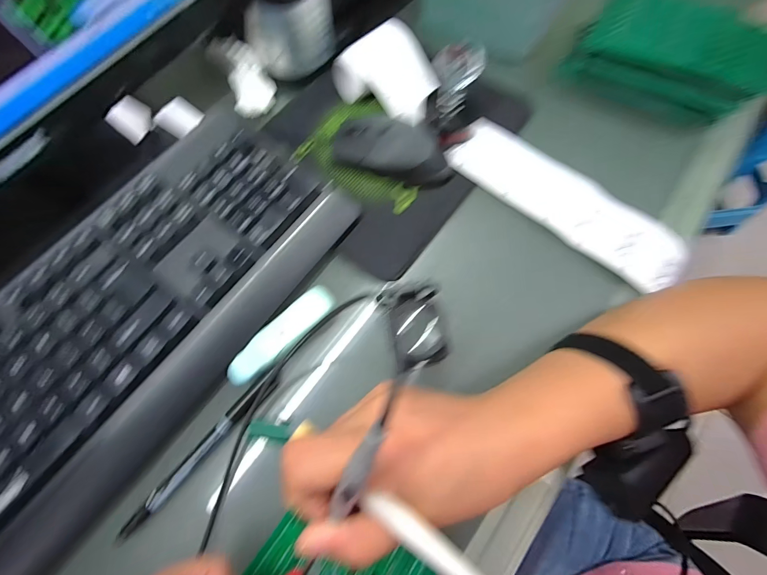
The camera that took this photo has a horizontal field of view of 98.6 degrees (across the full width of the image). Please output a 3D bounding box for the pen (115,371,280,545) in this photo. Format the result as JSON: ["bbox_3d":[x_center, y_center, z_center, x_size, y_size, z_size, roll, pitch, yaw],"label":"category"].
[{"bbox_3d":[-0.126,0.113,0.229,0.010,0.006,0.135,39,76,14],"label":"pen"}]

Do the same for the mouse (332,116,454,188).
[{"bbox_3d":[0.010,-0.125,0.299,0.106,0.033,0.053,15,72,7],"label":"mouse"}]

